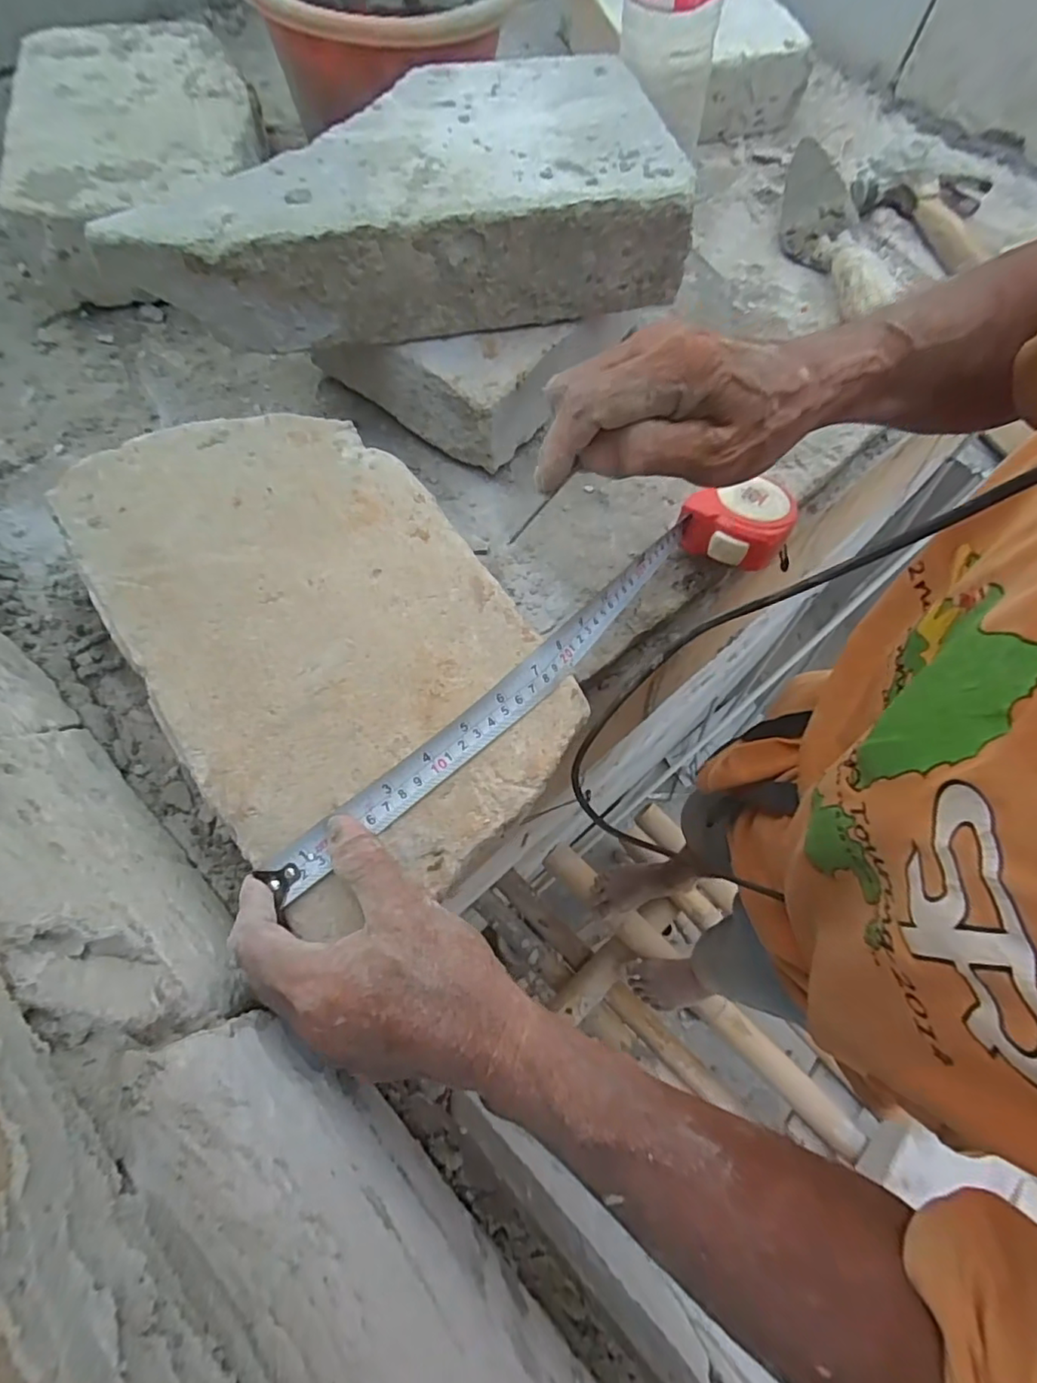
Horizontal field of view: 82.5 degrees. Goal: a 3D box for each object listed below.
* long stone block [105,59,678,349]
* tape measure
[{"bbox_3d":[-0.081,-0.361,0.432,0.377,0.072,0.198,-13,68,-7],"label":"long stone block"},{"bbox_3d":[0.027,-0.022,0.355,0.397,0.035,0.066,-38,73,-26],"label":"tape measure"}]

